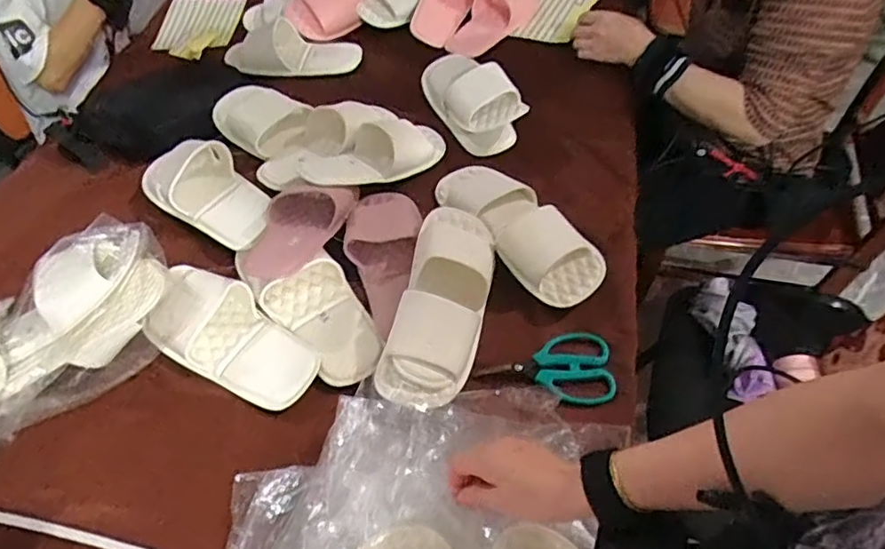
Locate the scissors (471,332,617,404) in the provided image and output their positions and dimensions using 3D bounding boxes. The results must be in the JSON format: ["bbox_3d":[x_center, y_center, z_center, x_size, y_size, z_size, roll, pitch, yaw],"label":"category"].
[{"bbox_3d":[0.115,0.106,0.639,0.142,0.018,0.085,-5,53,2],"label":"scissors"}]

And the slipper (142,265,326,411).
[{"bbox_3d":[-0.257,0.066,0.690,0.247,0.050,0.115,21,58,20],"label":"slipper"}]

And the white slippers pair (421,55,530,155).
[{"bbox_3d":[0.039,-0.286,0.906,0.099,0.073,0.225,-22,54,-10],"label":"white slippers pair"}]

